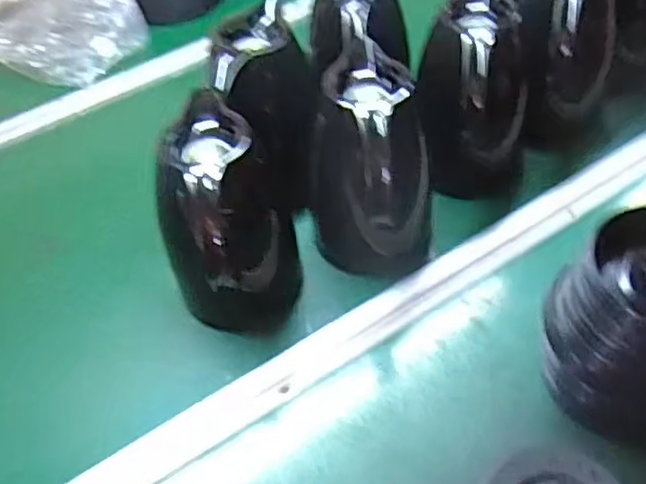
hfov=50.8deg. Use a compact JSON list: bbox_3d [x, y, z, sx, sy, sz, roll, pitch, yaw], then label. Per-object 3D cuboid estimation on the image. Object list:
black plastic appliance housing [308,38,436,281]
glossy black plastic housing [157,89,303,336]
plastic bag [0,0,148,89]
[{"bbox_3d":[0.051,-0.060,0.663,0.106,0.204,0.113,29,57,28],"label":"black plastic appliance housing"},{"bbox_3d":[-0.090,-0.010,0.626,0.094,0.198,0.118,18,52,21],"label":"glossy black plastic housing"},{"bbox_3d":[-0.415,-0.337,1.034,0.291,0.077,0.194,28,57,28],"label":"plastic bag"}]

